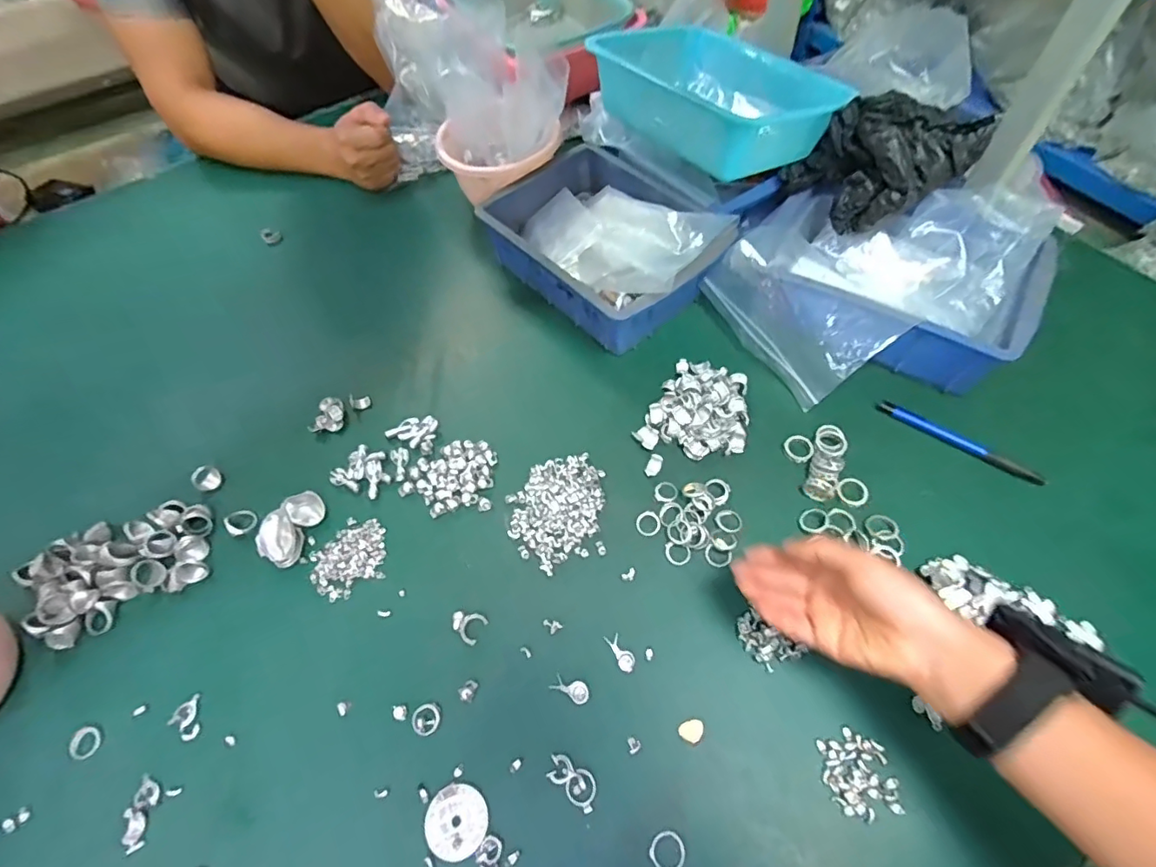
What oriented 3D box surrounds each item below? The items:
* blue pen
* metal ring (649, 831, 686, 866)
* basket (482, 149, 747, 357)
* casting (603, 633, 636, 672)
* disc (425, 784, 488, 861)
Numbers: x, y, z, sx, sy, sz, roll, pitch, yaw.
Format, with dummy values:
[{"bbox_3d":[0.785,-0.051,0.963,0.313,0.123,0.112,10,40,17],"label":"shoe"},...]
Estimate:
[{"bbox_3d":[0.347,0.007,0.499,0.141,0.013,0.014,33,66,23],"label":"blue pen"},{"bbox_3d":[0.059,0.276,0.358,0.023,0.004,0.022,-2,58,3],"label":"metal ring"},{"bbox_3d":[0.025,-0.221,0.614,0.273,0.089,0.185,38,68,25],"label":"basket"},{"bbox_3d":[0.033,0.170,0.424,0.013,0.004,0.031,-28,60,-13],"label":"casting"},{"bbox_3d":[-0.084,0.266,0.374,0.042,0.004,0.042,-2,58,3],"label":"disc"}]

